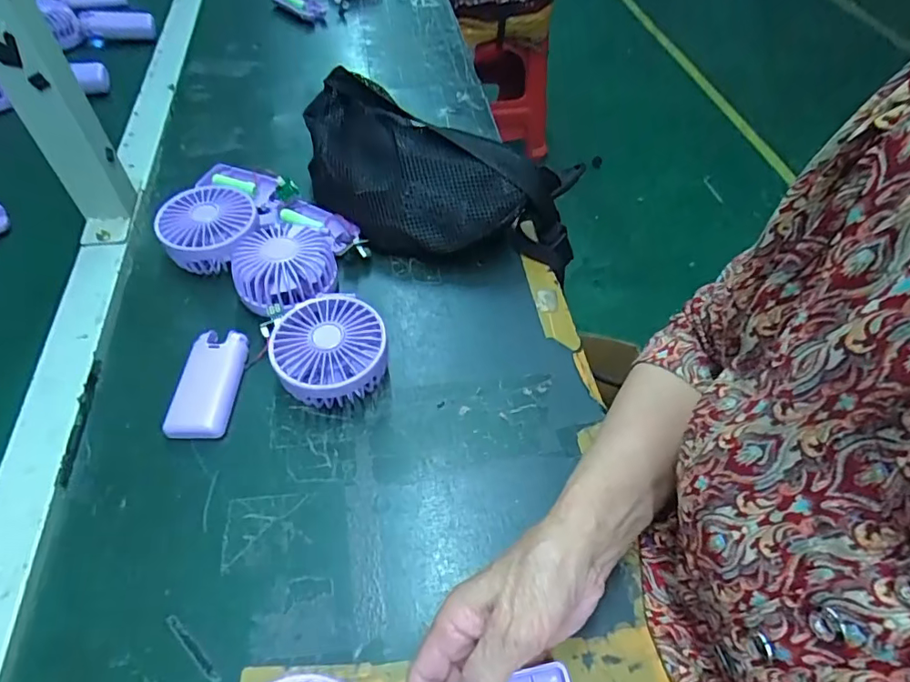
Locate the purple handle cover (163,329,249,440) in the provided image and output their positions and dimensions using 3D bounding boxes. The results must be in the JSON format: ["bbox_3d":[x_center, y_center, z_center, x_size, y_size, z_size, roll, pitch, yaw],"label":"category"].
[{"bbox_3d":[-0.189,0.031,0.405,0.041,0.016,0.090,2,53,-1],"label":"purple handle cover"}]

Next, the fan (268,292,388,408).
[{"bbox_3d":[-0.097,0.010,0.409,0.082,0.044,0.086,1,53,-1],"label":"fan"}]

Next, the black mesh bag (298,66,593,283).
[{"bbox_3d":[-0.026,-0.157,0.507,0.286,0.089,0.138,16,54,9],"label":"black mesh bag"}]

